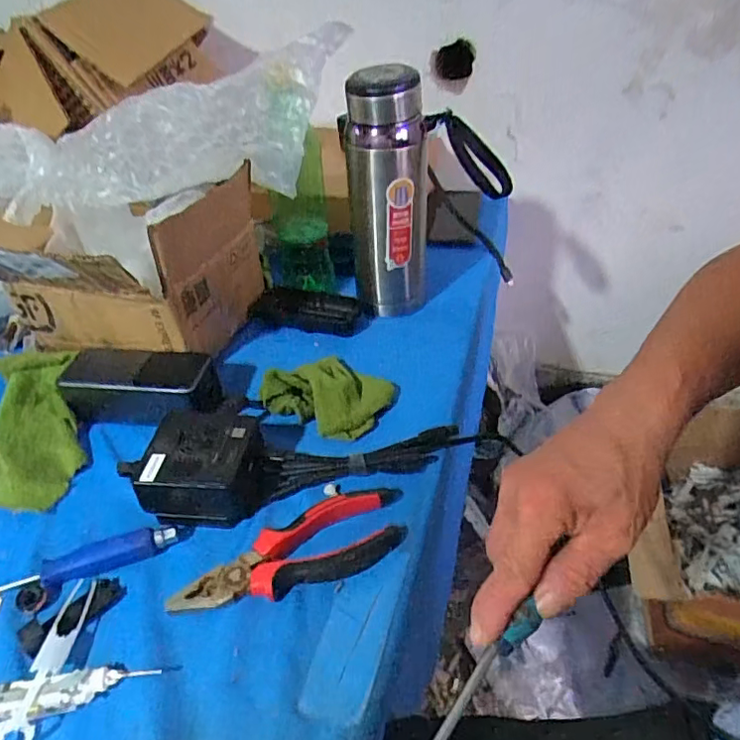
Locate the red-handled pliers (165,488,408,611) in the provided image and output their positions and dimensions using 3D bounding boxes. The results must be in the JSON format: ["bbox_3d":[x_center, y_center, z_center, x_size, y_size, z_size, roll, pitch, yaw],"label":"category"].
[{"bbox_3d":[-0.053,0.125,0.390,0.163,0.022,0.057,-13,41,-10],"label":"red-handled pliers"}]

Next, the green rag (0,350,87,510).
[{"bbox_3d":[-0.304,0.047,0.491,0.080,0.031,0.171,-16,41,-13],"label":"green rag"}]

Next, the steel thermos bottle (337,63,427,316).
[{"bbox_3d":[0.017,-0.172,0.564,0.078,0.232,0.067,-9,40,-5],"label":"steel thermos bottle"}]

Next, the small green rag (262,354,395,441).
[{"bbox_3d":[-0.037,0.018,0.509,0.106,0.023,0.082,17,45,23],"label":"small green rag"}]

